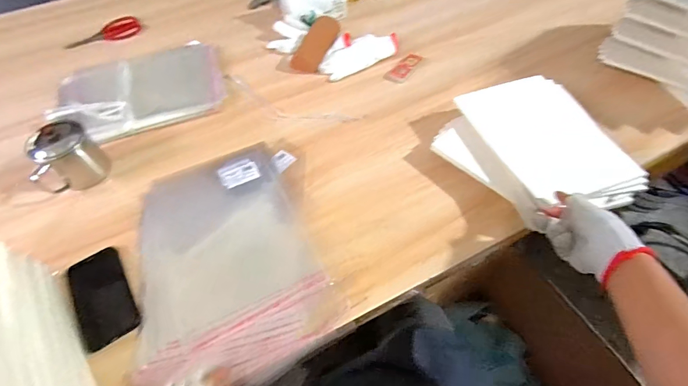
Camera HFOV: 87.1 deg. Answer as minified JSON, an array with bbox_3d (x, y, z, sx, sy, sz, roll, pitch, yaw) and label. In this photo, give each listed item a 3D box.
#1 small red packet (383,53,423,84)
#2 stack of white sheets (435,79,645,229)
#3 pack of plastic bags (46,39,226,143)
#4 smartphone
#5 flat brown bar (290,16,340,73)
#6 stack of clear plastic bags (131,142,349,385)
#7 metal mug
[{"bbox_3d":[0.133,-0.282,0.805,0.042,0.006,0.102,29,65,18],"label":"small red packet"},{"bbox_3d":[0.304,-0.078,0.613,0.251,0.068,0.259,-13,57,-9],"label":"stack of white sheets"},{"bbox_3d":[-0.438,-0.235,0.781,0.351,0.034,0.277,-28,60,-18],"label":"pack of plastic bags"},{"bbox_3d":[-0.361,0.152,0.540,0.071,0.011,0.153,-29,61,-19],"label":"smartphone"},{"bbox_3d":[-0.064,-0.344,0.839,0.064,0.017,0.151,25,78,16],"label":"flat brown bar"},{"bbox_3d":[-0.177,0.090,0.574,0.270,0.016,0.377,-13,57,-10],"label":"stack of clear plastic bags"},{"bbox_3d":[-0.492,-0.064,0.640,0.102,0.098,0.070,-31,61,-20],"label":"metal mug"}]

